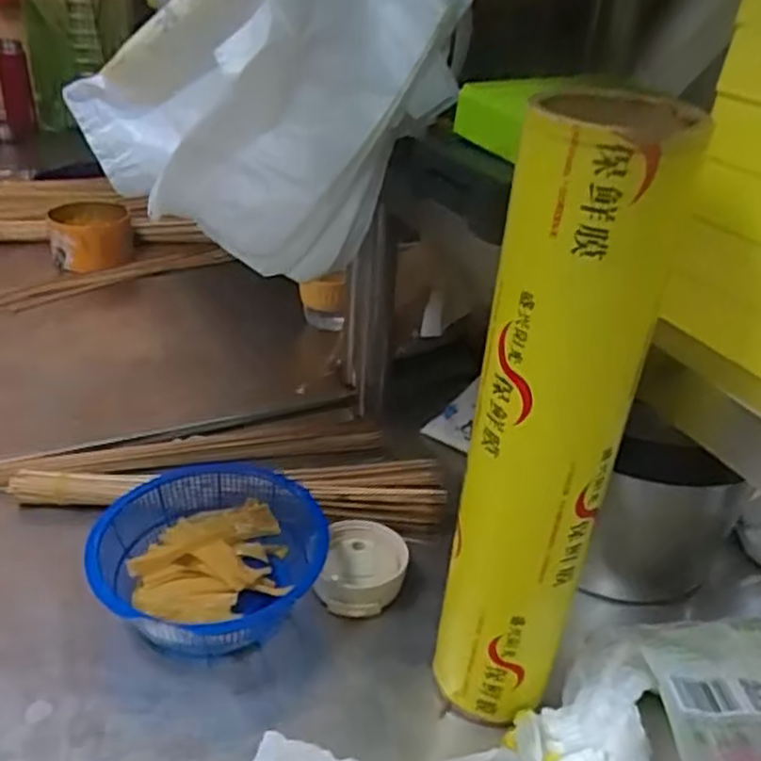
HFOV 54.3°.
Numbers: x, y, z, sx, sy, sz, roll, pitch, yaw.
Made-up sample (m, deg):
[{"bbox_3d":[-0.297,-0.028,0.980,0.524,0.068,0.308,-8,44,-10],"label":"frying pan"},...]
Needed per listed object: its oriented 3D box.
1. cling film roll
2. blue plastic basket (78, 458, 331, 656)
[{"bbox_3d":[0.095,0.040,0.449,0.081,0.392,0.077,11,33,12],"label":"cling film roll"},{"bbox_3d":[-0.137,0.150,0.602,0.173,0.067,0.178,5,32,-2],"label":"blue plastic basket"}]

